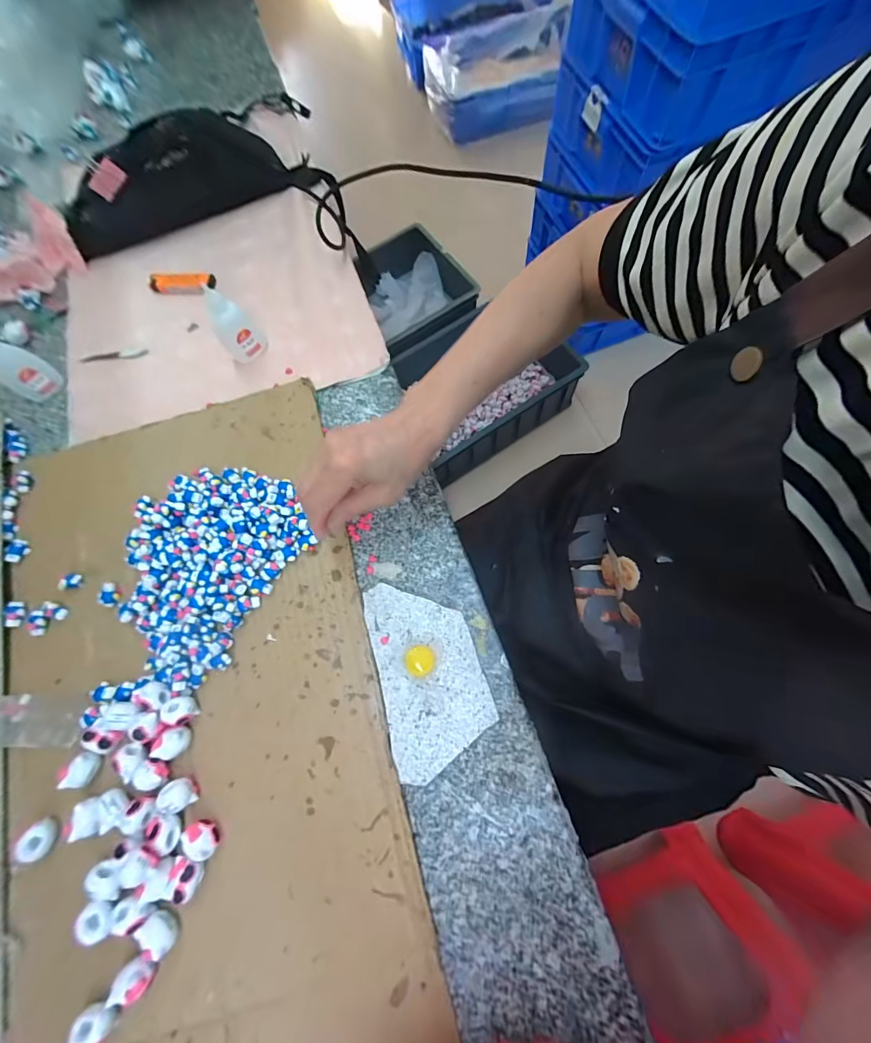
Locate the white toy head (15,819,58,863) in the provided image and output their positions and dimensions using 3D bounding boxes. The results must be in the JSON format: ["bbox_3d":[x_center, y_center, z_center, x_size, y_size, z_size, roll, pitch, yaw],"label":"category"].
[{"bbox_3d":[-0.307,0.247,0.304,0.019,0.016,0.024,-11,72,1],"label":"white toy head"}]

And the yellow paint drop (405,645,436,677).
[{"bbox_3d":[-0.013,0.120,0.340,0.024,0.004,0.025,-1,73,4],"label":"yellow paint drop"}]

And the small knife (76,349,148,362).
[{"bbox_3d":[-0.387,-0.201,0.475,0.081,0.004,0.014,-4,72,3],"label":"small knife"}]

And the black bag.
[{"bbox_3d":[-0.319,-0.445,0.507,0.329,0.084,0.088,-29,73,-6],"label":"black bag"}]

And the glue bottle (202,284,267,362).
[{"bbox_3d":[-0.218,-0.210,0.428,0.029,0.073,0.037,30,77,13],"label":"glue bottle"}]

